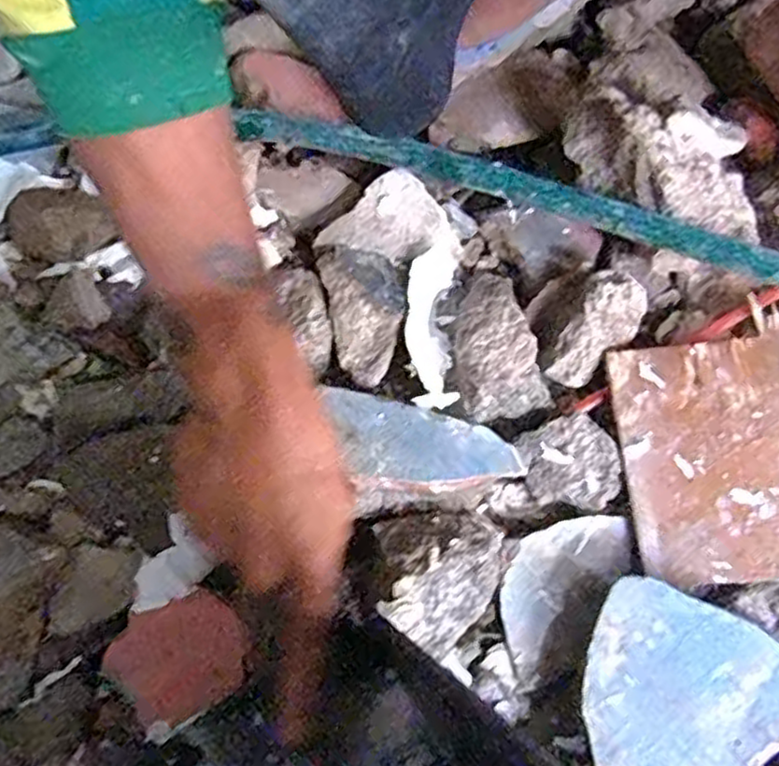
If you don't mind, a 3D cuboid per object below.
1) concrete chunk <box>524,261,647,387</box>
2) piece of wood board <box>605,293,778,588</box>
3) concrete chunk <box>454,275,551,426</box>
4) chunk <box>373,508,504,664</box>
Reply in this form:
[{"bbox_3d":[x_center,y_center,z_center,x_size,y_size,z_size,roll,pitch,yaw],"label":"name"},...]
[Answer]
[{"bbox_3d":[0.123,-0.041,0.471,0.075,0.034,0.060,-41,81,-16],"label":"concrete chunk"},{"bbox_3d":[0.203,0.040,0.449,0.114,0.011,0.155,-4,74,-7],"label":"piece of wood board"},{"bbox_3d":[0.065,-0.028,0.477,0.057,0.035,0.103,-10,74,-9],"label":"concrete chunk"},{"bbox_3d":[0.026,0.102,0.414,0.072,0.041,0.077,0,75,-2],"label":"chunk"}]

